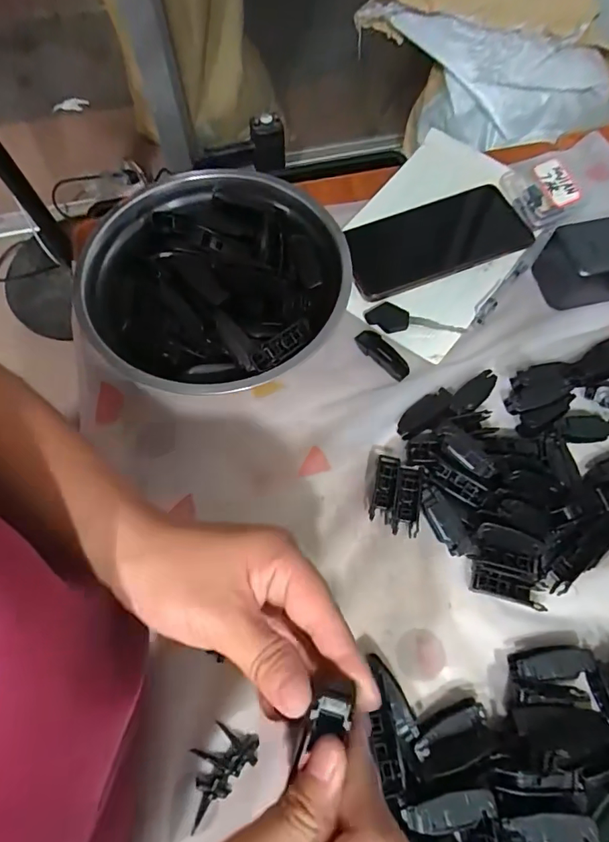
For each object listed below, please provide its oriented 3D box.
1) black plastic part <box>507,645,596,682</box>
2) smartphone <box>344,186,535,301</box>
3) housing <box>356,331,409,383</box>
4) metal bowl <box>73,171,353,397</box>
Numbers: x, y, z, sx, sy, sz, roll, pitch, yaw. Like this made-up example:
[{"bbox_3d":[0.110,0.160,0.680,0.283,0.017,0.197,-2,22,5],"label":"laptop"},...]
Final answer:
[{"bbox_3d":[0.157,0.154,0.299,0.049,0.013,0.018,-5,67,-2],"label":"black plastic part"},{"bbox_3d":[0.119,-0.162,0.423,0.165,0.010,0.076,-17,68,-7],"label":"smartphone"},{"bbox_3d":[0.064,-0.055,0.382,0.018,0.006,0.054,-38,72,-15],"label":"housing"},{"bbox_3d":[-0.064,-0.103,0.375,0.199,0.062,0.188,0,67,0],"label":"metal bowl"}]

